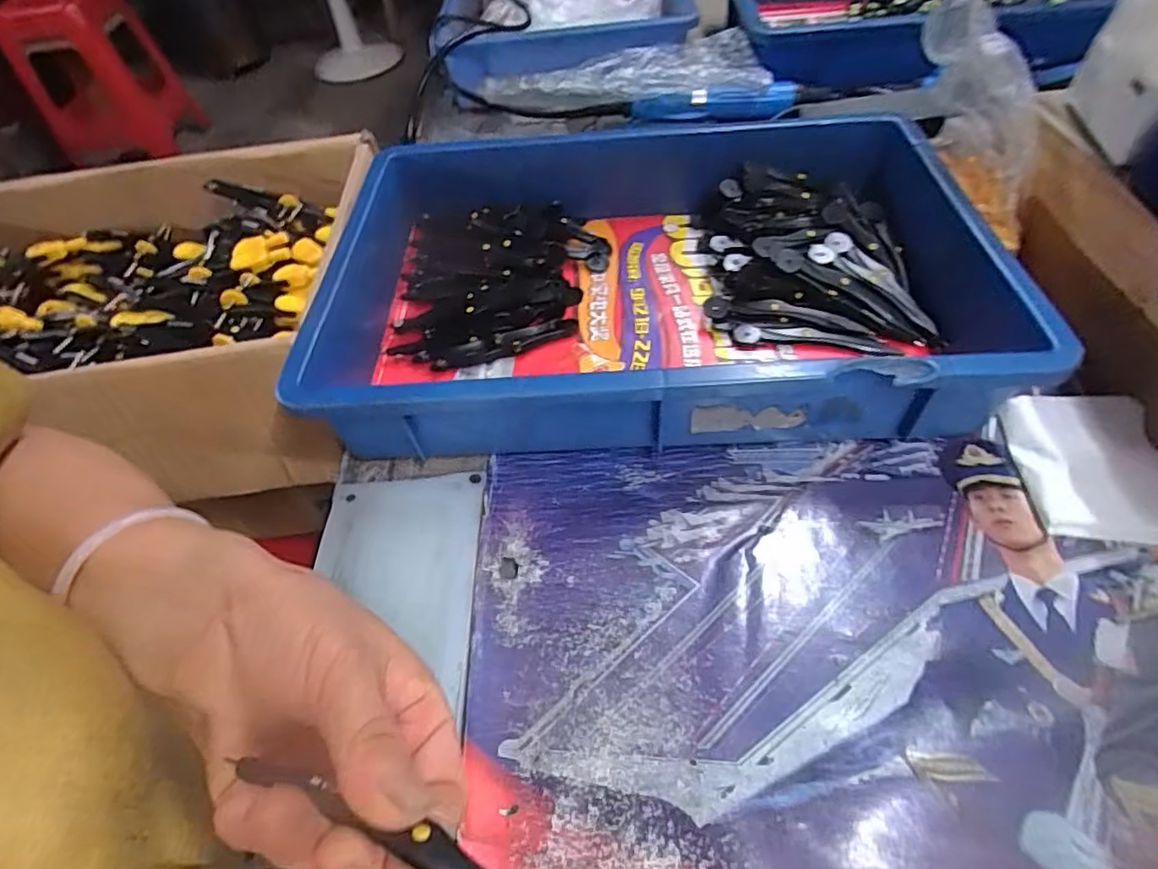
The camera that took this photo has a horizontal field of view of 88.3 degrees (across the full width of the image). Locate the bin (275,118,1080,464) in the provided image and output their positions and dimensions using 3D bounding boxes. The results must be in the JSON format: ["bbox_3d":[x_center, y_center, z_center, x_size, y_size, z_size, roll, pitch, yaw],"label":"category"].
[{"bbox_3d":[0.045,-0.115,0.435,0.431,0.082,0.289,-2,52,4],"label":"bin"}]

